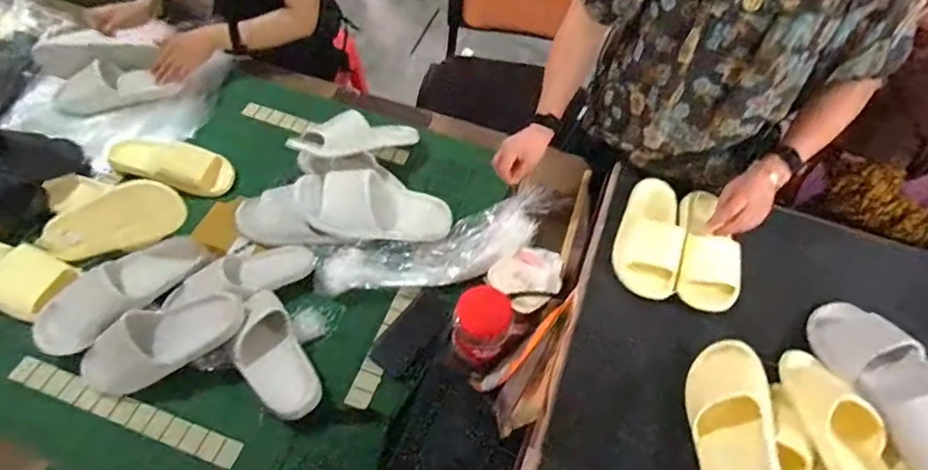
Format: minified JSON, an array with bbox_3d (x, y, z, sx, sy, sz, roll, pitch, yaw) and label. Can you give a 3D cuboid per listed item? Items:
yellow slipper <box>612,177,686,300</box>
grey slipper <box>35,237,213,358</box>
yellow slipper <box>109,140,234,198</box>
[{"bbox_3d":[0.334,-0.002,0.971,0.110,0.056,0.231,18,56,9],"label":"yellow slipper"},{"bbox_3d":[-0.588,0.083,0.934,0.118,0.058,0.280,37,61,21],"label":"grey slipper"},{"bbox_3d":[-0.590,-0.146,1.123,0.228,0.062,0.128,13,55,6],"label":"yellow slipper"}]

